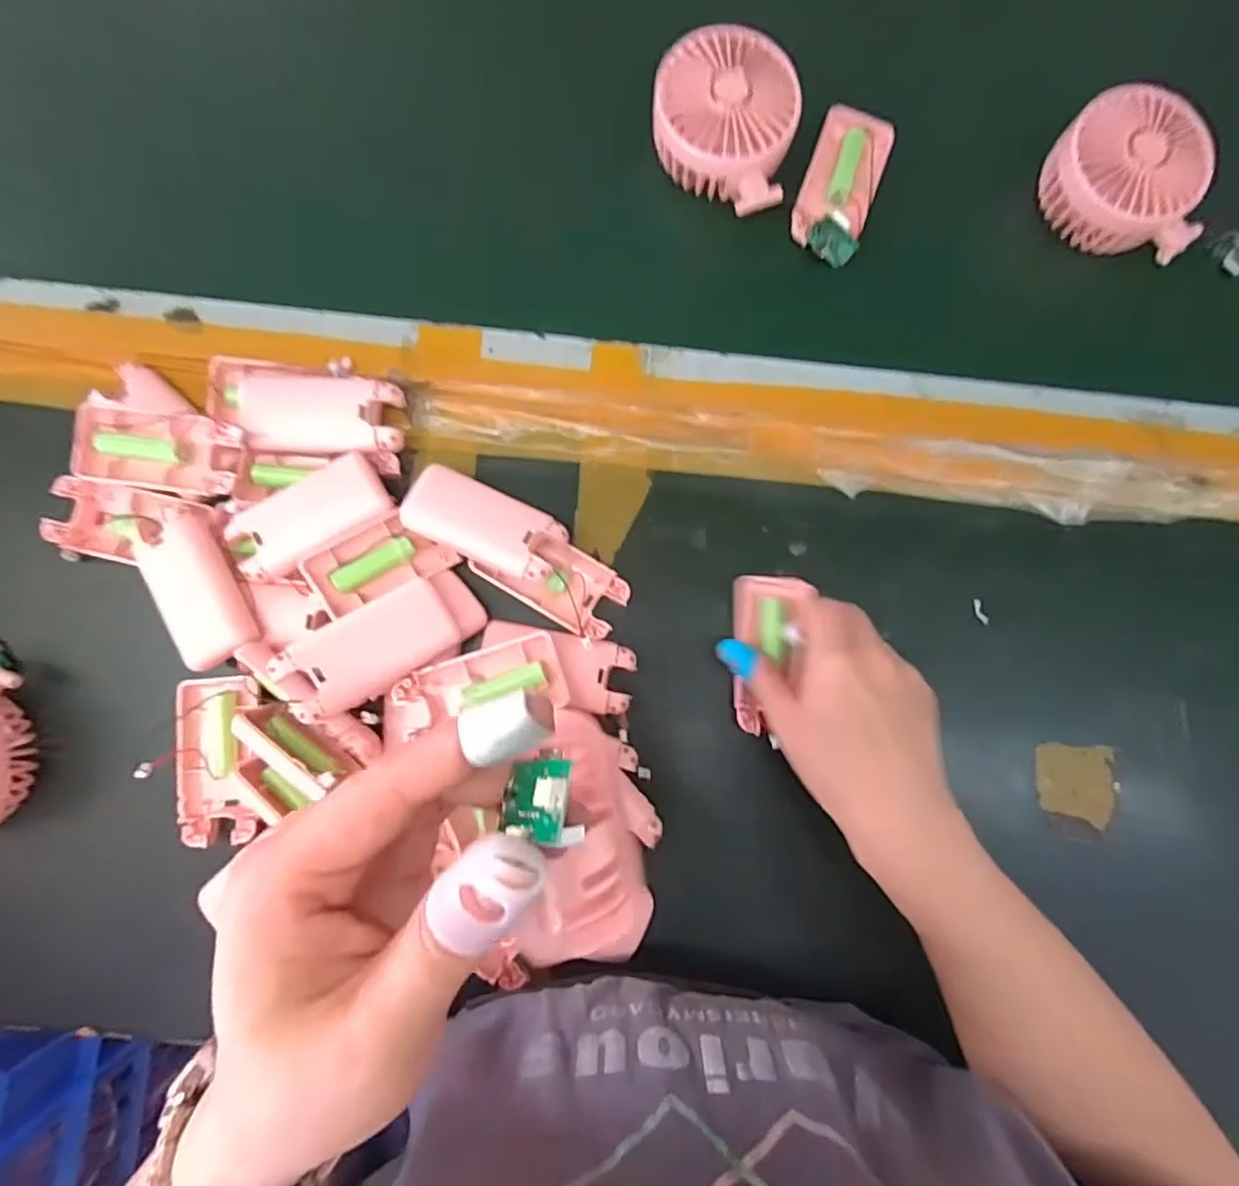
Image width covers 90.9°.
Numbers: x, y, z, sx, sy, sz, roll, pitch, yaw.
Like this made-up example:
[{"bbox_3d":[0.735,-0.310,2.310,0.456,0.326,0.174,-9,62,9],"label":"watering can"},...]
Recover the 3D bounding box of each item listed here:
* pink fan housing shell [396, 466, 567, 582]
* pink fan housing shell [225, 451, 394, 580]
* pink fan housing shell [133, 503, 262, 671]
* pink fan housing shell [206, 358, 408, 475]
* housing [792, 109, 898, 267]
[{"bbox_3d":[-0.081,-0.040,0.369,0.091,0.026,0.041,24,84,1],"label":"pink fan housing shell"},{"bbox_3d":[-0.184,-0.045,0.364,0.090,0.014,0.041,-32,86,-4],"label":"pink fan housing shell"},{"bbox_3d":[-0.245,-0.004,0.354,0.044,0.019,0.092,-23,86,-4],"label":"pink fan housing shell"},{"bbox_3d":[-0.194,-0.112,0.371,0.119,0.020,0.054,8,84,-1],"label":"pink fan housing shell"},{"bbox_3d":[0.145,-0.266,0.398,0.046,0.019,0.104,19,84,0],"label":"housing"}]

